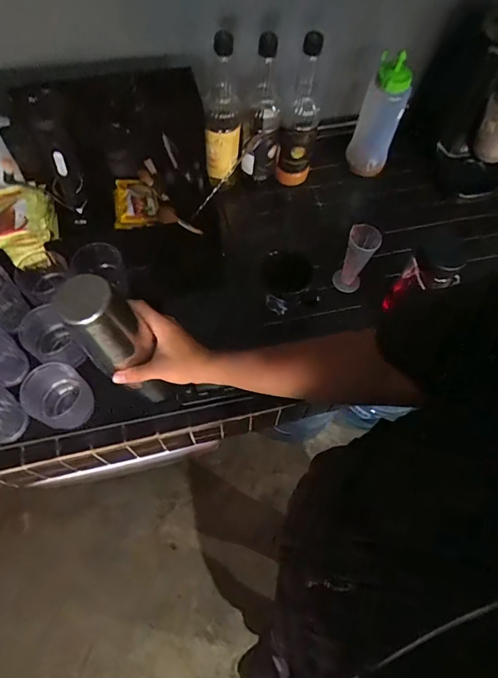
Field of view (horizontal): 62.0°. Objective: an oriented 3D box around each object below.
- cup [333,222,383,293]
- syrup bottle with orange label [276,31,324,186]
[{"bbox_3d":[0.190,-0.140,0.737,0.055,0.128,0.053,22,65,7],"label":"cup"},{"bbox_3d":[0.096,-0.415,0.776,0.073,0.262,0.069,8,64,1],"label":"syrup bottle with orange label"}]

